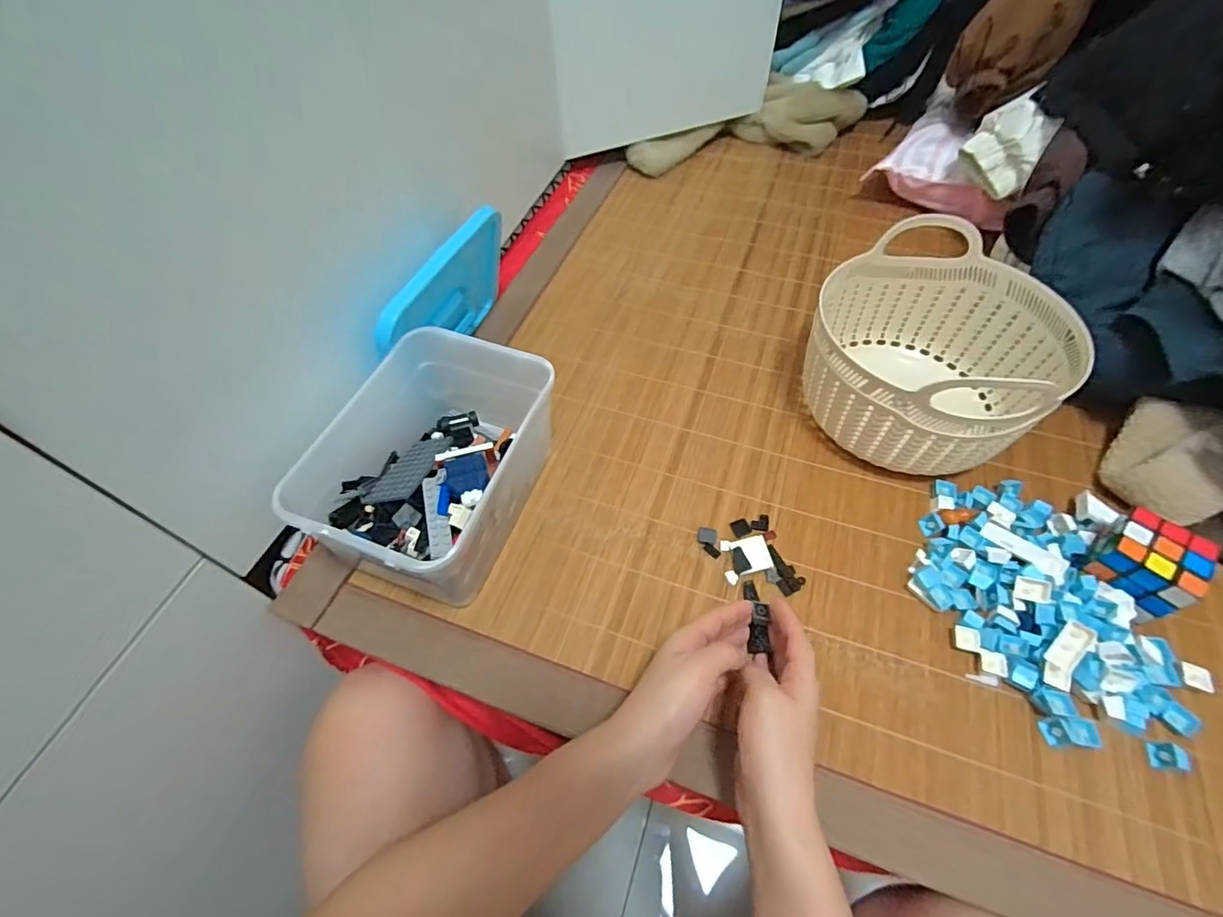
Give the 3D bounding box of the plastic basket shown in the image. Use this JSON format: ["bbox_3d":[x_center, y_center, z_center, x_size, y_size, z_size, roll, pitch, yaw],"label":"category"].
[{"bbox_3d":[0.308,-0.100,0.522,0.210,0.139,0.222,36,64,23],"label":"plastic basket"}]

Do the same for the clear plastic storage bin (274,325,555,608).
[{"bbox_3d":[-0.150,0.008,0.472,0.148,0.118,0.216,16,58,12],"label":"clear plastic storage bin"}]

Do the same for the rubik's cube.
[{"bbox_3d":[0.437,0.086,0.434,0.058,0.064,0.063,38,65,24],"label":"rubik's cube"}]

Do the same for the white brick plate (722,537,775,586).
[{"bbox_3d":[0.122,0.090,0.476,0.043,0.006,0.041,-7,56,-3],"label":"white brick plate"}]

